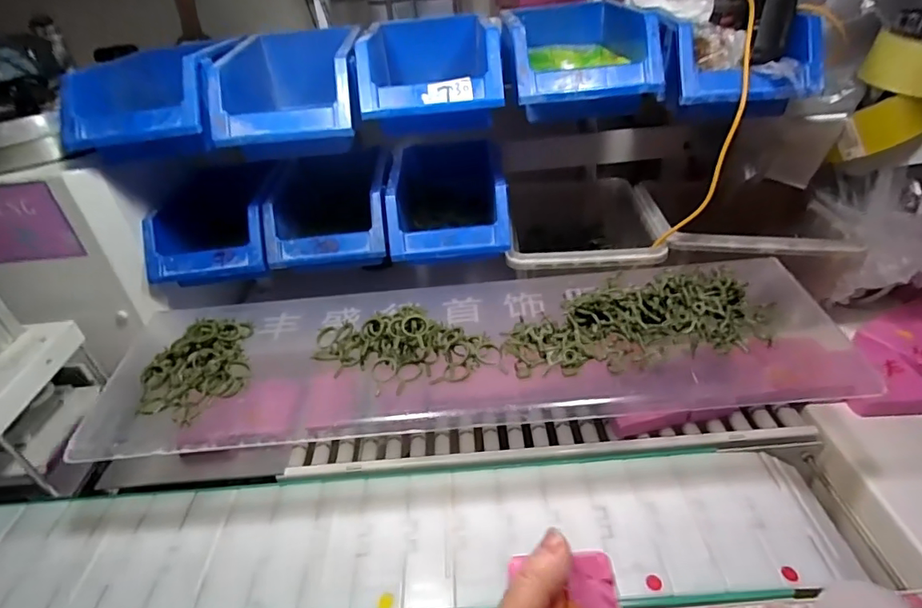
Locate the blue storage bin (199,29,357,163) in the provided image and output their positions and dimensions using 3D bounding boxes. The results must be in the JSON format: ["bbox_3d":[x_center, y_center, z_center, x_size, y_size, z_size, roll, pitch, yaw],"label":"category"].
[{"bbox_3d":[-0.163,-0.213,0.493,0.123,0.074,0.188,-8,35,-3],"label":"blue storage bin"}]

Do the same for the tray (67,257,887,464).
[{"bbox_3d":[0.036,0.026,0.439,0.644,0.046,0.180,-4,33,1],"label":"tray"}]

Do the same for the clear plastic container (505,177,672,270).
[{"bbox_3d":[0.140,-0.073,0.602,0.158,0.094,0.205,-1,35,7],"label":"clear plastic container"}]

